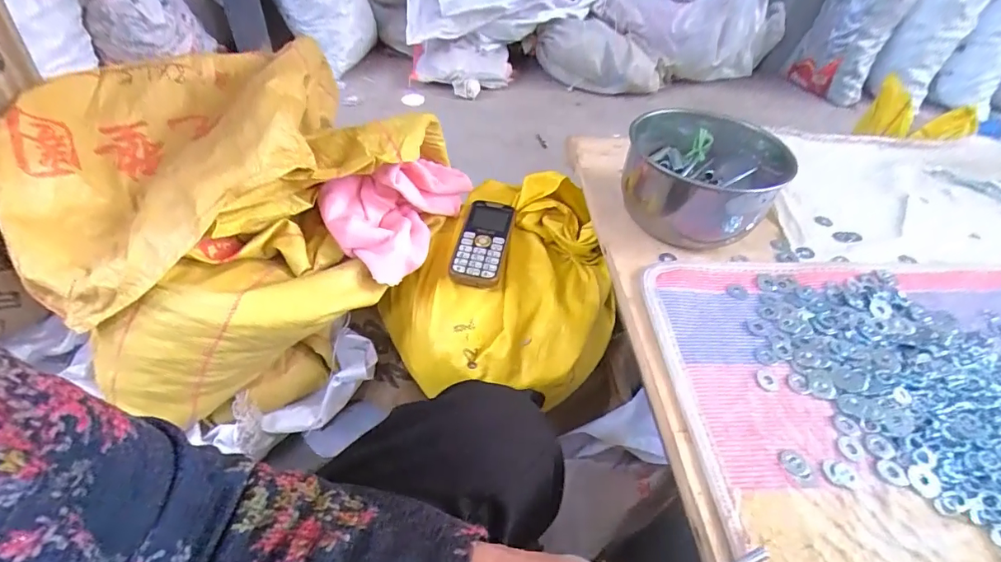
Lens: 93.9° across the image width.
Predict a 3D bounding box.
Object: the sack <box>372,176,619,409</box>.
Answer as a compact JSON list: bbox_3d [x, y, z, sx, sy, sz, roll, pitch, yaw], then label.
[{"bbox_3d":[0.019,0.007,0.559,0.242,0.146,0.284,32,52,24],"label":"sack"}]

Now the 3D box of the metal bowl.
[{"bbox_3d":[0.225,-0.118,0.525,0.159,0.089,0.178,13,45,6],"label":"metal bowl"}]

